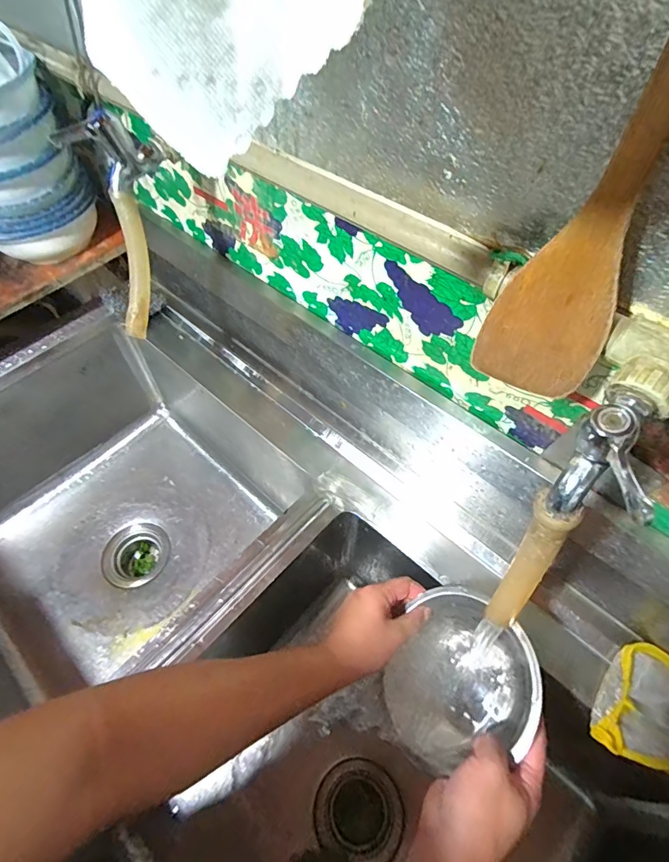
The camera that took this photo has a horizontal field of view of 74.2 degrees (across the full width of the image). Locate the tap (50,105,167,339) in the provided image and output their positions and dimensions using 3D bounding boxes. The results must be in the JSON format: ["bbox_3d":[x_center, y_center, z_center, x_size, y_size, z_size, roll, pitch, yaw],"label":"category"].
[{"bbox_3d":[-0.218,-0.208,0.480,0.046,0.221,0.072,13,34,9],"label":"tap"}]

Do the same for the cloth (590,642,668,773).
[{"bbox_3d":[0.298,0.262,0.415,0.086,0.015,0.104,36,63,22],"label":"cloth"}]

